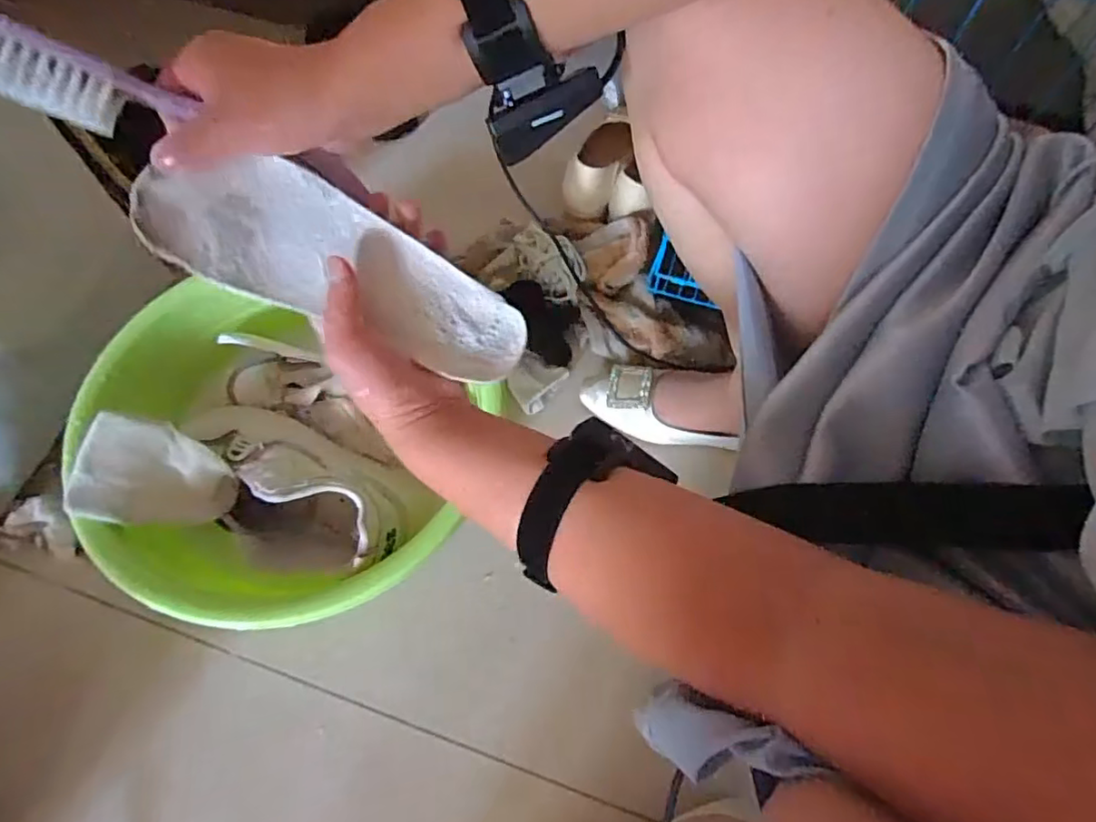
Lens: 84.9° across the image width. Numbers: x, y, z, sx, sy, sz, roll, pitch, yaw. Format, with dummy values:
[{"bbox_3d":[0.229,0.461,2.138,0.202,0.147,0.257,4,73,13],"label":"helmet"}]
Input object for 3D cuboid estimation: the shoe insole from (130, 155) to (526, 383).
[{"bbox_3d":[-0.124,-0.092,0.348,0.228,0.020,0.072,23,93,-7],"label":"shoe insole"}]

